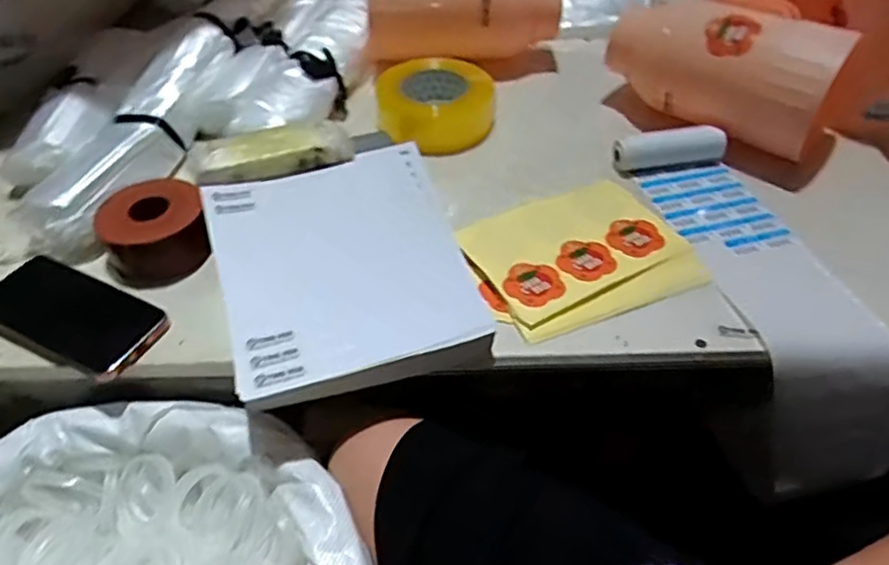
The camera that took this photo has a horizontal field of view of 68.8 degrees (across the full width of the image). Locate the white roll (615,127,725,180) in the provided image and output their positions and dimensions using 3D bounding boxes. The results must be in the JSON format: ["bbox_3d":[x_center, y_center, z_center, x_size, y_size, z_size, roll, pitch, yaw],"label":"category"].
[{"bbox_3d":[0.248,-0.145,0.720,0.118,0.040,0.031,-5,46,-4],"label":"white roll"}]

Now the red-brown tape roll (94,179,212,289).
[{"bbox_3d":[-0.276,-0.044,0.624,0.096,0.060,0.106,-18,48,-16],"label":"red-brown tape roll"}]

